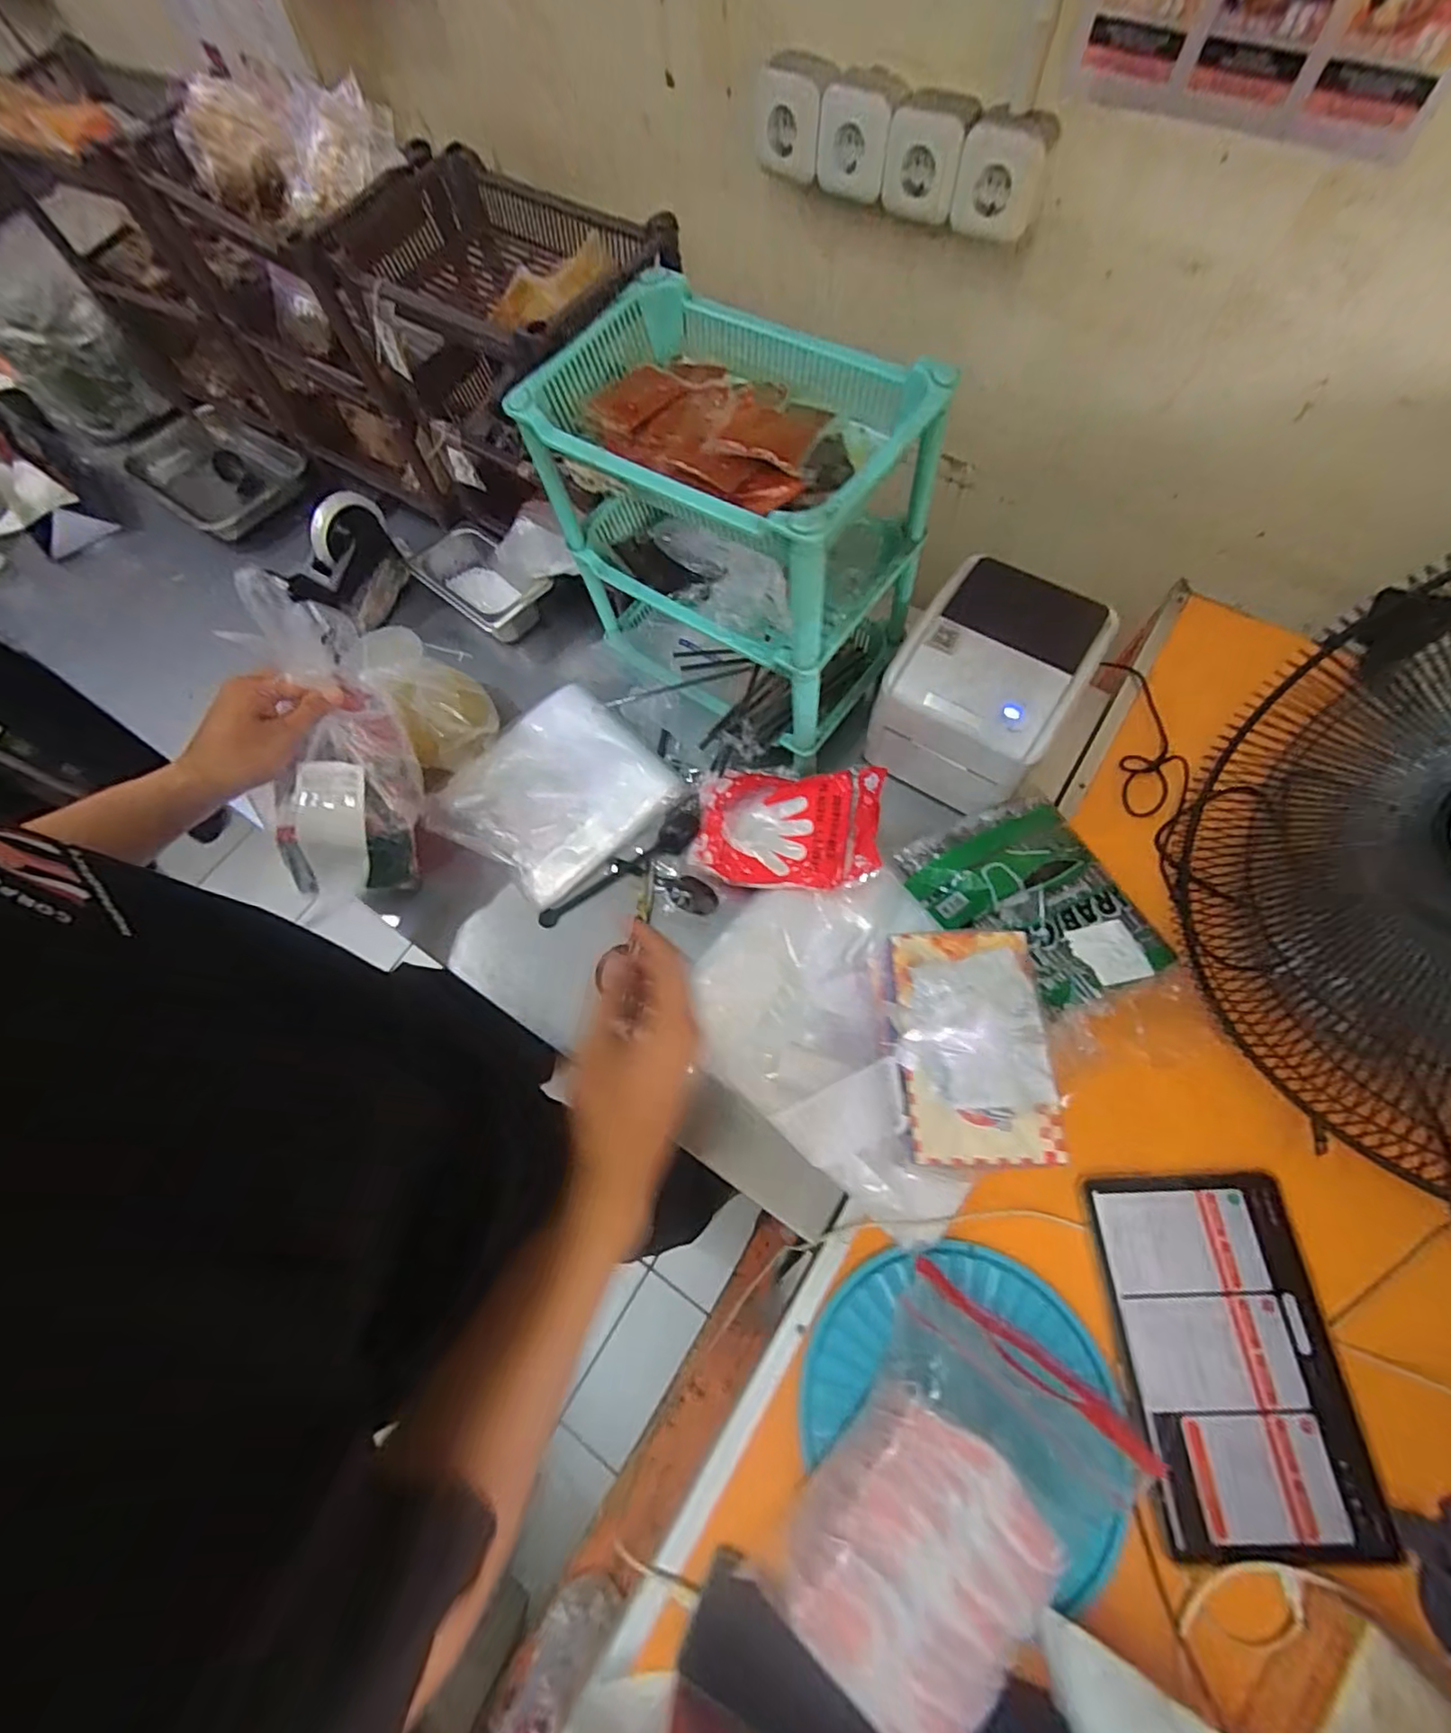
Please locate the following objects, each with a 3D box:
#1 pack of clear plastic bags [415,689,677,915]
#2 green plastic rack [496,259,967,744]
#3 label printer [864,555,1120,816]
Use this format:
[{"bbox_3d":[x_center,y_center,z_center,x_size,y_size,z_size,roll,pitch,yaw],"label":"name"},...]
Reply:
[{"bbox_3d":[-0.198,-0.085,0.705,0.228,0.037,0.211,-43,75,-11],"label":"pack of clear plastic bags"},{"bbox_3d":[0.002,-0.310,0.620,0.308,0.314,0.190,34,74,15],"label":"green plastic rack"},{"bbox_3d":[0.269,-0.184,0.657,0.169,0.147,0.192,32,73,14],"label":"label printer"}]

